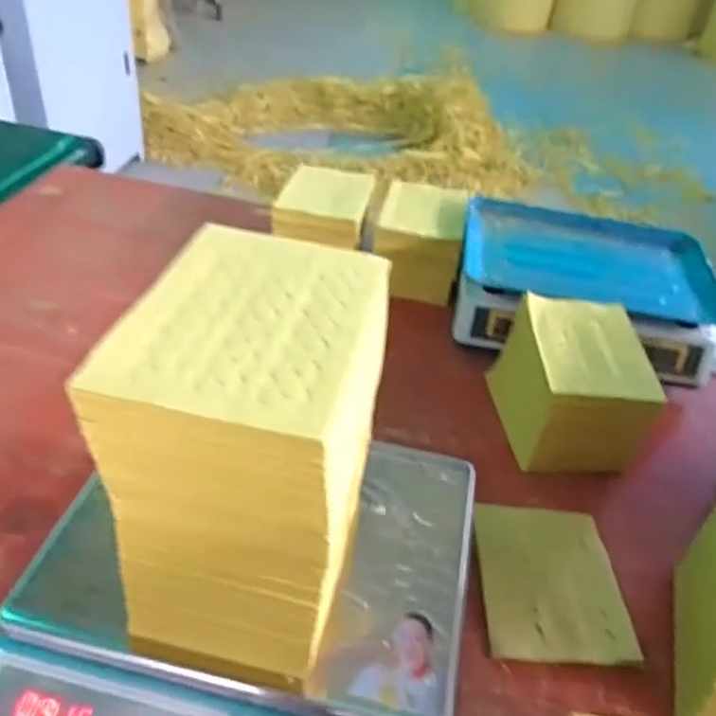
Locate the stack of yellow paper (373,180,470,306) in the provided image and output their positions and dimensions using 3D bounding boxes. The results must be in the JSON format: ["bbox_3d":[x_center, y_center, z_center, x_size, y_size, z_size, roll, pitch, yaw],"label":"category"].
[{"bbox_3d":[0.086,-0.174,0.967,0.127,0.096,0.170,11,40,4],"label":"stack of yellow paper"}]

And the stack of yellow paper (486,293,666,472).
[{"bbox_3d":[0.234,0.028,0.729,0.130,0.117,0.167,4,40,-4],"label":"stack of yellow paper"}]

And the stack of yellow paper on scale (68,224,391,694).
[{"bbox_3d":[-0.063,0.058,0.405,0.120,0.205,0.159,13,40,7],"label":"stack of yellow paper on scale"}]

